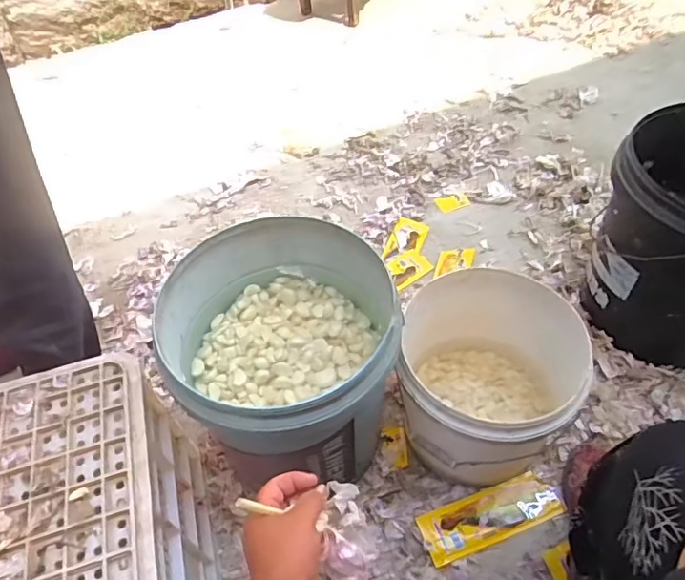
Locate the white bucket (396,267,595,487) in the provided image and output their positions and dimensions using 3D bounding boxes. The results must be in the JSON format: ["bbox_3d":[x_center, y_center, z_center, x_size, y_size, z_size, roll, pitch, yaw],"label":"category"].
[{"bbox_3d":[0.205,0.150,0.805,0.251,0.257,0.241,-2,51,3],"label":"white bucket"}]

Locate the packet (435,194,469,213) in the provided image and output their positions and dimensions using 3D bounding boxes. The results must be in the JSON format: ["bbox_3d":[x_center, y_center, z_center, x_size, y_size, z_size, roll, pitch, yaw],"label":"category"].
[{"bbox_3d":[0.271,-0.215,1.315,0.078,0.007,0.050,-16,48,-12],"label":"packet"}]

